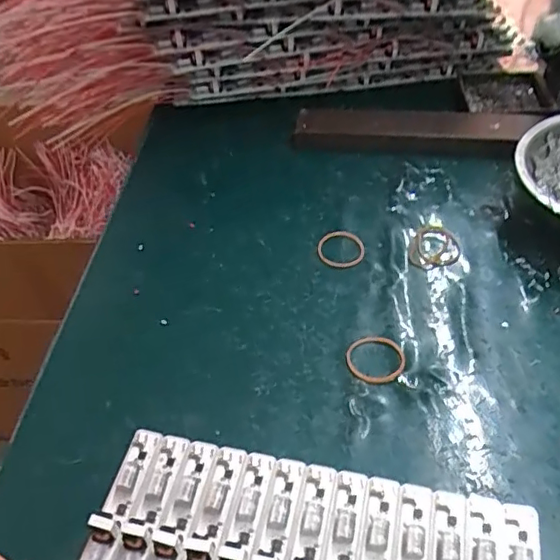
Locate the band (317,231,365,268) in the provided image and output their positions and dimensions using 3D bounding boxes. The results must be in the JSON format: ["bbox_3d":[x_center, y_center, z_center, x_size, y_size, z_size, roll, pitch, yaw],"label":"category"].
[{"bbox_3d":[0.040,-0.020,0.384,0.029,0.006,0.030,-2,56,3],"label":"band"}]

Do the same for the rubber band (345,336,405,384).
[{"bbox_3d":[0.053,0.044,0.324,0.032,0.004,0.030,-2,47,3],"label":"rubber band"}]

